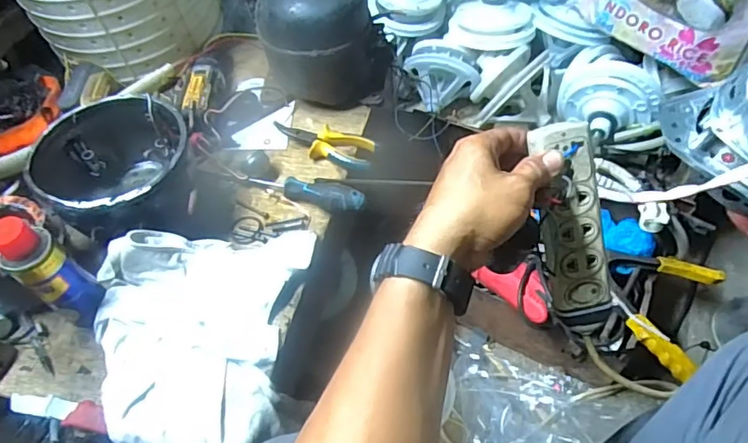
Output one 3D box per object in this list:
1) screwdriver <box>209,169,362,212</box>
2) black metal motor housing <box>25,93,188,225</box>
[{"bbox_3d":[-0.114,-0.050,0.696,0.223,0.034,0.032,18,57,17],"label":"screwdriver"},{"bbox_3d":[-0.310,-0.061,0.650,0.175,0.110,0.170,-2,53,3],"label":"black metal motor housing"}]

